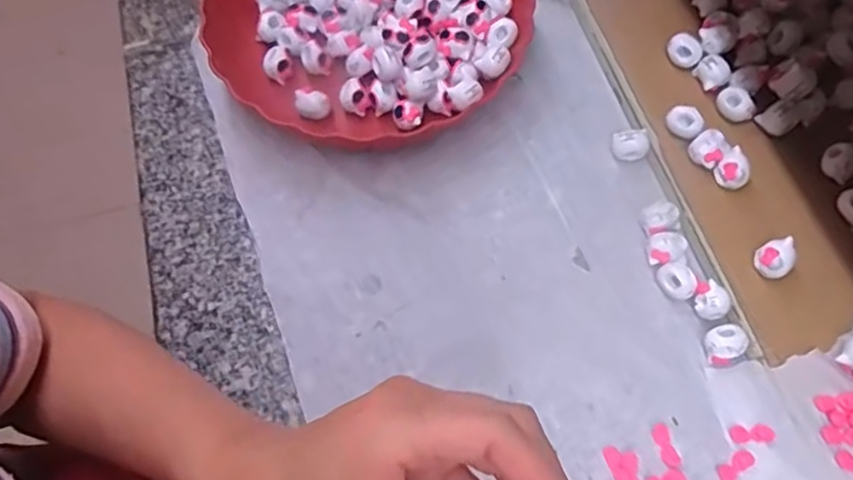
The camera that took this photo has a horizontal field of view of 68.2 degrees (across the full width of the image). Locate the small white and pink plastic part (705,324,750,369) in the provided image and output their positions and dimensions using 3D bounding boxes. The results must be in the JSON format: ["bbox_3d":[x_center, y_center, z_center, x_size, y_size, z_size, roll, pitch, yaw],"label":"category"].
[{"bbox_3d":[0.188,0.066,0.397,0.023,0.019,0.022,0,65,1],"label":"small white and pink plastic part"}]

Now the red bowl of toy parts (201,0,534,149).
[{"bbox_3d":[-0.047,-0.176,0.499,0.236,0.052,0.219,-24,67,-10],"label":"red bowl of toy parts"}]

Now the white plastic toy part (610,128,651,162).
[{"bbox_3d":[0.148,-0.069,0.458,0.024,0.012,0.021,8,65,5],"label":"white plastic toy part"}]

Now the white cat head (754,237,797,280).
[{"bbox_3d":[0.224,0.013,0.403,0.018,0.020,0.022,-12,65,-5],"label":"white cat head"}]

